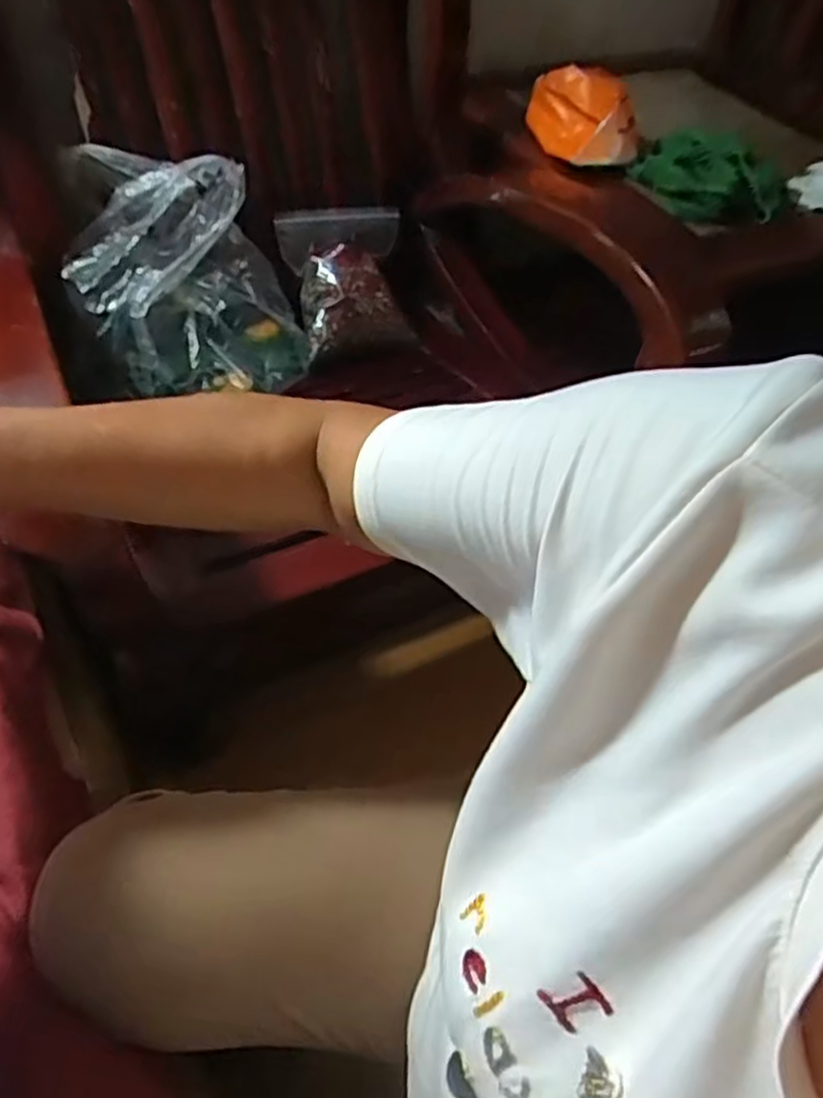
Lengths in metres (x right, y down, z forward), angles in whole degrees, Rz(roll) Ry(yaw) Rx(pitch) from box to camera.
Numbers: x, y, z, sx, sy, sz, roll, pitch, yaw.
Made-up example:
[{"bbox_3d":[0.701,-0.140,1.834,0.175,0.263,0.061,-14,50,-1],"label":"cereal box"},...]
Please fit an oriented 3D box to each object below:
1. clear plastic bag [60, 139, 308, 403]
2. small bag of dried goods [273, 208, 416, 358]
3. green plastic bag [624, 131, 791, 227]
[{"bbox_3d":[-0.260,-0.321,0.889,0.242,0.229,0.174,-13,53,-14],"label":"clear plastic bag"},{"bbox_3d":[-0.080,-0.357,1.001,0.154,0.044,0.176,-15,87,-16],"label":"small bag of dried goods"},{"bbox_3d":[0.333,-0.415,0.828,0.152,0.060,0.094,38,58,24],"label":"green plastic bag"}]

